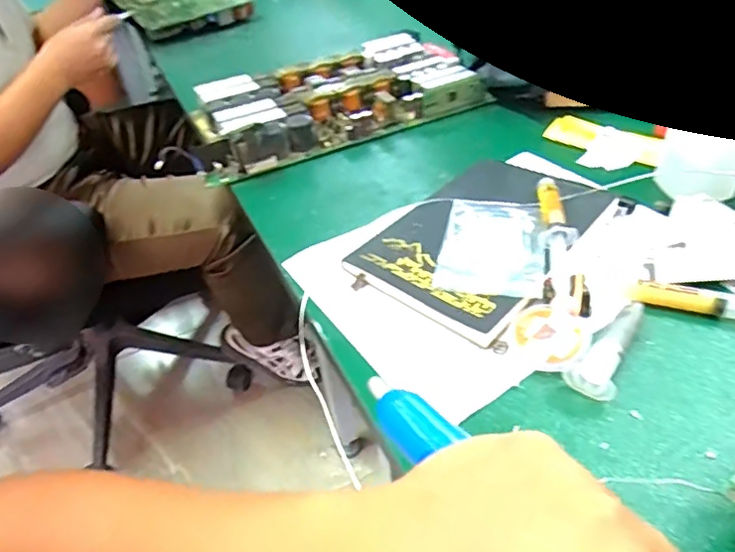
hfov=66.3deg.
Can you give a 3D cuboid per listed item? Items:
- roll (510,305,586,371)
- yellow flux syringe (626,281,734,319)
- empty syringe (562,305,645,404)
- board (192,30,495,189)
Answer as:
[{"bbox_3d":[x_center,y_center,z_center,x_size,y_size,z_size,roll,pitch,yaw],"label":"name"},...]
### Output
[{"bbox_3d":[0.123,0.042,0.382,0.048,0.009,0.046,-8,52,11],"label":"roll"},{"bbox_3d":[0.263,0.022,0.391,0.148,0.015,0.022,8,43,17],"label":"yellow flux syringe"},{"bbox_3d":[0.162,0.047,0.376,0.028,0.018,0.086,23,49,30],"label":"empty syringe"},{"bbox_3d":[-0.046,-0.220,0.691,0.344,0.041,0.184,-20,43,-15],"label":"board"}]

